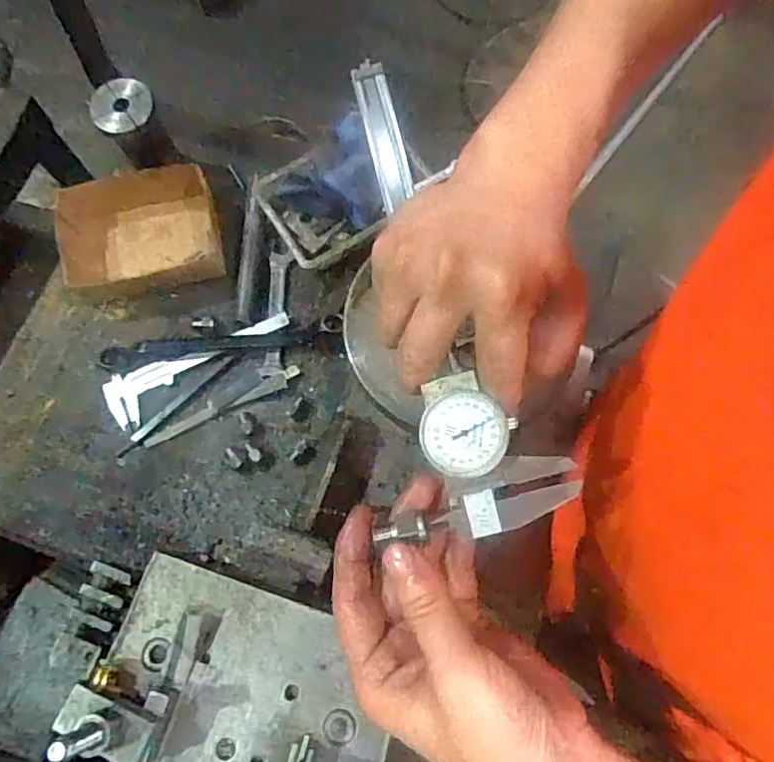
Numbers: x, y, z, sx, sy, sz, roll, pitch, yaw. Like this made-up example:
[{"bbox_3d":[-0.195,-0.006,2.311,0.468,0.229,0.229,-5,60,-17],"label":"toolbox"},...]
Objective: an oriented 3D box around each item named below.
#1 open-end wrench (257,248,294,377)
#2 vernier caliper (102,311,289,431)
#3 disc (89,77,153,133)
[{"bbox_3d":[-0.120,-0.076,0.658,0.027,0.009,0.146,1,71,3],"label":"open-end wrench"},{"bbox_3d":[-0.195,-0.013,0.641,0.205,0.012,0.054,-21,71,-5],"label":"vernier caliper"},{"bbox_3d":[-0.273,-0.283,0.625,0.057,0.011,0.059,1,76,-5],"label":"disc"}]

